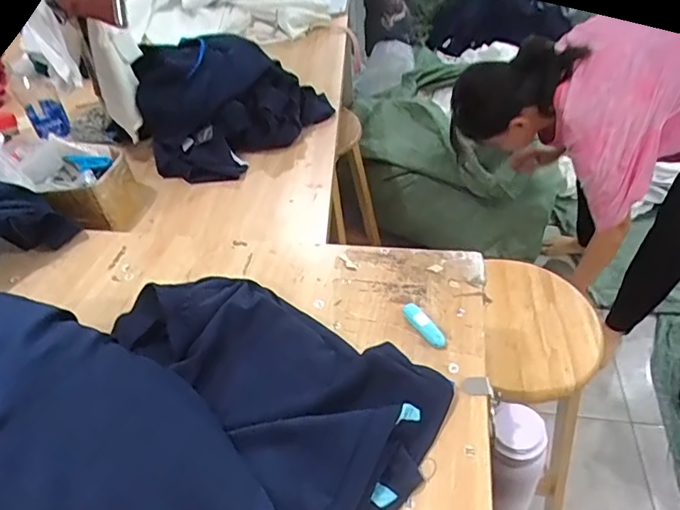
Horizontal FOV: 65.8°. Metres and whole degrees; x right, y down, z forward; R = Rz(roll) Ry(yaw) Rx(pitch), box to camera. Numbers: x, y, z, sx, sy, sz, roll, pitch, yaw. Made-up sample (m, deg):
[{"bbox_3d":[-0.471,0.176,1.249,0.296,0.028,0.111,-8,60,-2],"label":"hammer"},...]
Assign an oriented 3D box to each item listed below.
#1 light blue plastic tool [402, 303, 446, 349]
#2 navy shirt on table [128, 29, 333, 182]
[{"bbox_3d":[0.098,0.081,0.616,0.020,0.018,0.070,-22,46,-18],"label":"light blue plastic tool"},{"bbox_3d":[-0.184,-0.282,0.978,0.361,0.167,0.224,-16,45,-13],"label":"navy shirt on table"}]

